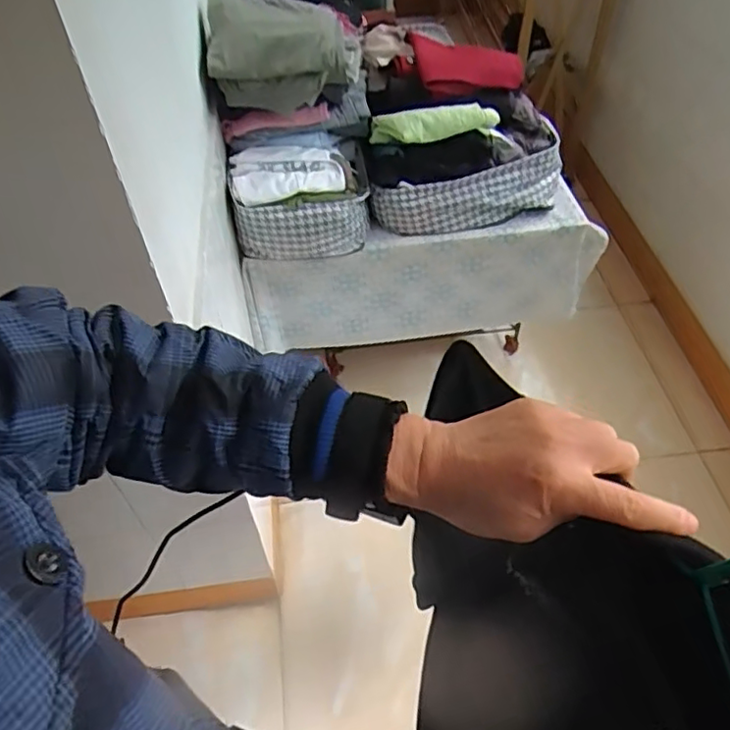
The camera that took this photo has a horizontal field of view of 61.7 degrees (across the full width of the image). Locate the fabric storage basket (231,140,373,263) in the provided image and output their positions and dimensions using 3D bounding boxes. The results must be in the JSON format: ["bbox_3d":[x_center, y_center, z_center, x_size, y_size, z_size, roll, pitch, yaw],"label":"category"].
[{"bbox_3d":[-0.140,-0.375,1.355,0.292,0.192,0.225,-6,51,-4],"label":"fabric storage basket"}]

